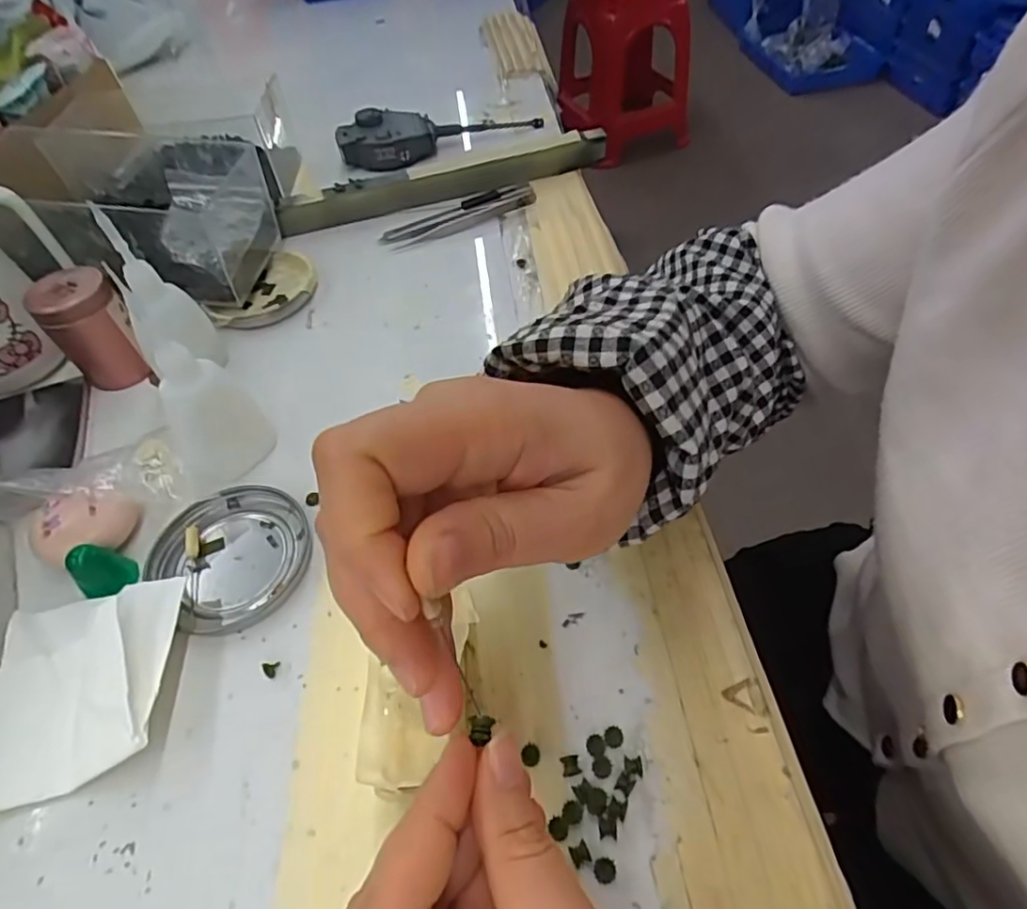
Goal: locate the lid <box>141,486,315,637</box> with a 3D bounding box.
[{"bbox_3d":[-0.140,0.049,0.300,0.073,0.009,0.074,-2,52,2],"label":"lid"}]

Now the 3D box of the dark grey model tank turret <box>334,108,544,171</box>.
[{"bbox_3d":[-0.065,-0.298,0.546,0.187,0.035,0.043,-14,53,-6],"label":"dark grey model tank turret"}]

